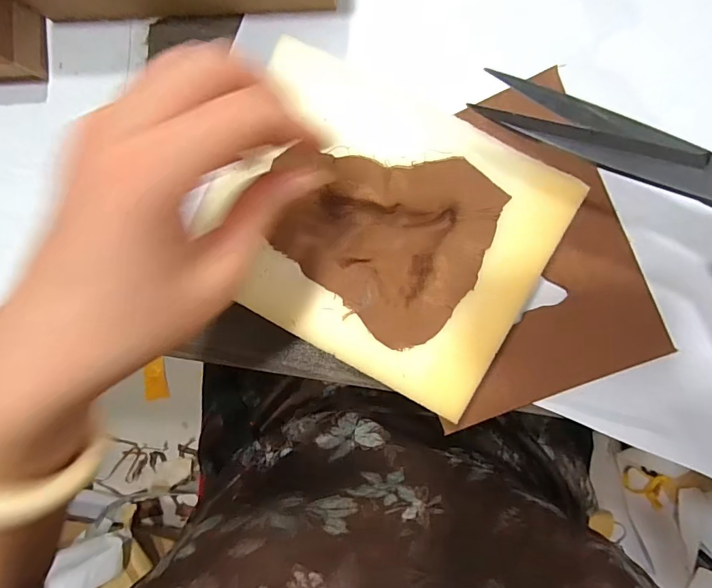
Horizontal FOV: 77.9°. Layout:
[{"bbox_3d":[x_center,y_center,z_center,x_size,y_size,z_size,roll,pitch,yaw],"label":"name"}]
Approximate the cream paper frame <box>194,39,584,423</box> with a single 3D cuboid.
[{"bbox_3d":[0.009,-0.037,0.248,0.188,0.008,0.148,28,96,5],"label":"cream paper frame"}]

